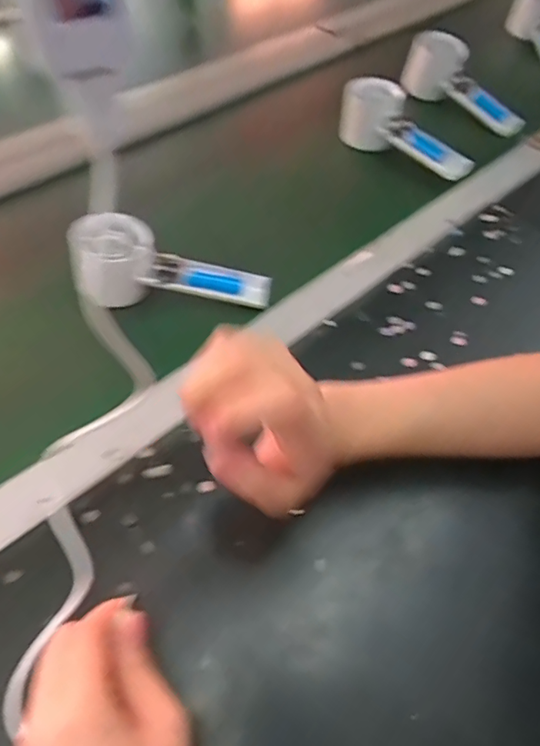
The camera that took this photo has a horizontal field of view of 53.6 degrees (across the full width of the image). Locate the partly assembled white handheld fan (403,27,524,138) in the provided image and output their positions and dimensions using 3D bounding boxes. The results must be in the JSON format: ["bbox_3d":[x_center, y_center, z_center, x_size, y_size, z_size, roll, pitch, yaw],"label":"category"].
[{"bbox_3d":[0.235,-0.349,0.661,0.059,0.074,0.163,-23,57,-17],"label":"partly assembled white handheld fan"}]

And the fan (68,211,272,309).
[{"bbox_3d":[-0.081,-0.087,0.453,0.164,0.046,0.057,11,51,-18],"label":"fan"}]

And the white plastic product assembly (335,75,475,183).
[{"bbox_3d":[0.154,-0.264,0.583,0.054,0.052,0.163,-37,62,-25],"label":"white plastic product assembly"}]

